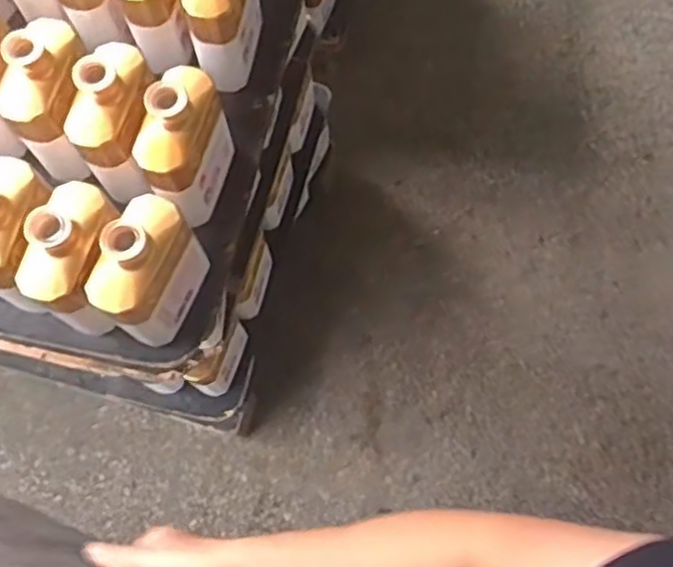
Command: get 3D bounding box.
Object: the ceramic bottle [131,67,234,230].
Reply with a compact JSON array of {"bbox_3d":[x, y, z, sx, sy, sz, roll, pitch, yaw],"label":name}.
[{"bbox_3d":[-0.156,-0.139,0.726,0.054,0.151,0.131,19,76,5],"label":"ceramic bottle"}]

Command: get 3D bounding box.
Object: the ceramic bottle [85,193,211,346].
[{"bbox_3d":[-0.182,-0.012,0.689,0.060,0.153,0.117,25,76,6],"label":"ceramic bottle"}]

